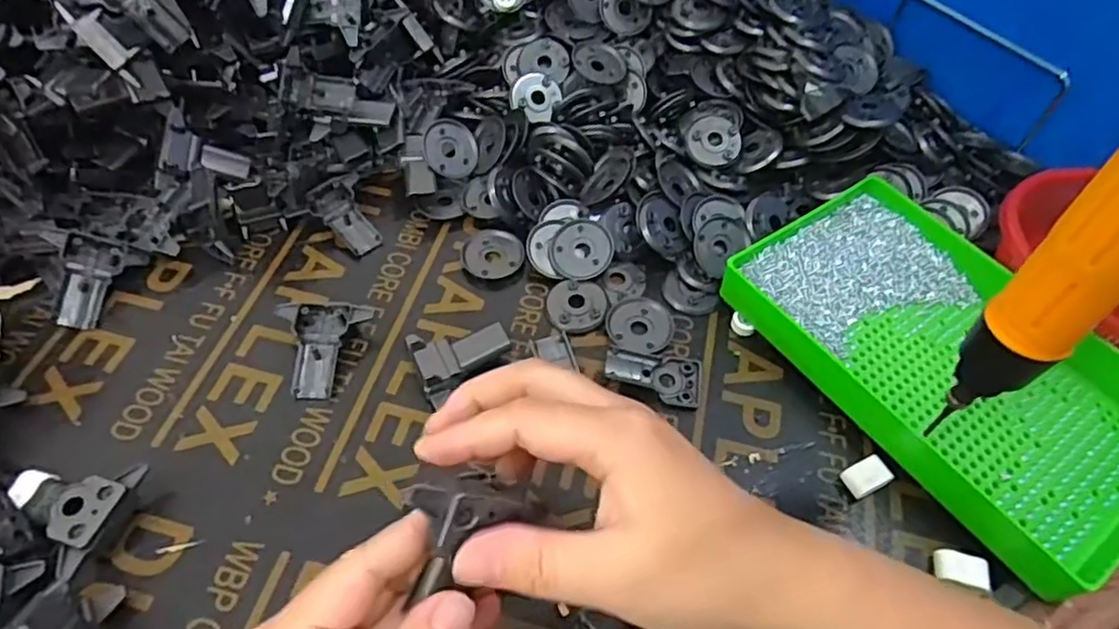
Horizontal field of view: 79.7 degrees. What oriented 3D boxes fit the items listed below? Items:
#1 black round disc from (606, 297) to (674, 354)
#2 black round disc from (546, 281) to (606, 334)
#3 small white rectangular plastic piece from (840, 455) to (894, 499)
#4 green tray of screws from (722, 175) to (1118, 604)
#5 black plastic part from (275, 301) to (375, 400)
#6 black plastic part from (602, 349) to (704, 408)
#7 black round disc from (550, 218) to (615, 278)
[{"bbox_3d":[0.053,0.006,0.436,0.042,0.006,0.038,32,58,19],"label":"black round disc"},{"bbox_3d":[0.012,-0.006,0.445,0.040,0.007,0.038,2,54,-2],"label":"black round disc"},{"bbox_3d":[0.174,0.092,0.380,0.024,0.014,0.018,-20,58,-17],"label":"small white rectangular plastic piece"},{"bbox_3d":[0.240,0.027,0.415,0.160,0.039,0.255,-28,60,-22],"label":"green tray of screws"},{"bbox_3d":[-0.148,0.021,0.409,0.057,0.021,0.057,4,54,-1],"label":"black plastic part"},{"bbox_3d":[0.058,0.038,0.413,0.059,0.011,0.033,5,54,0],"label":"black plastic part"},{"bbox_3d":[0.015,-0.044,0.462,0.044,0.005,0.043,-2,76,8],"label":"black round disc"}]

